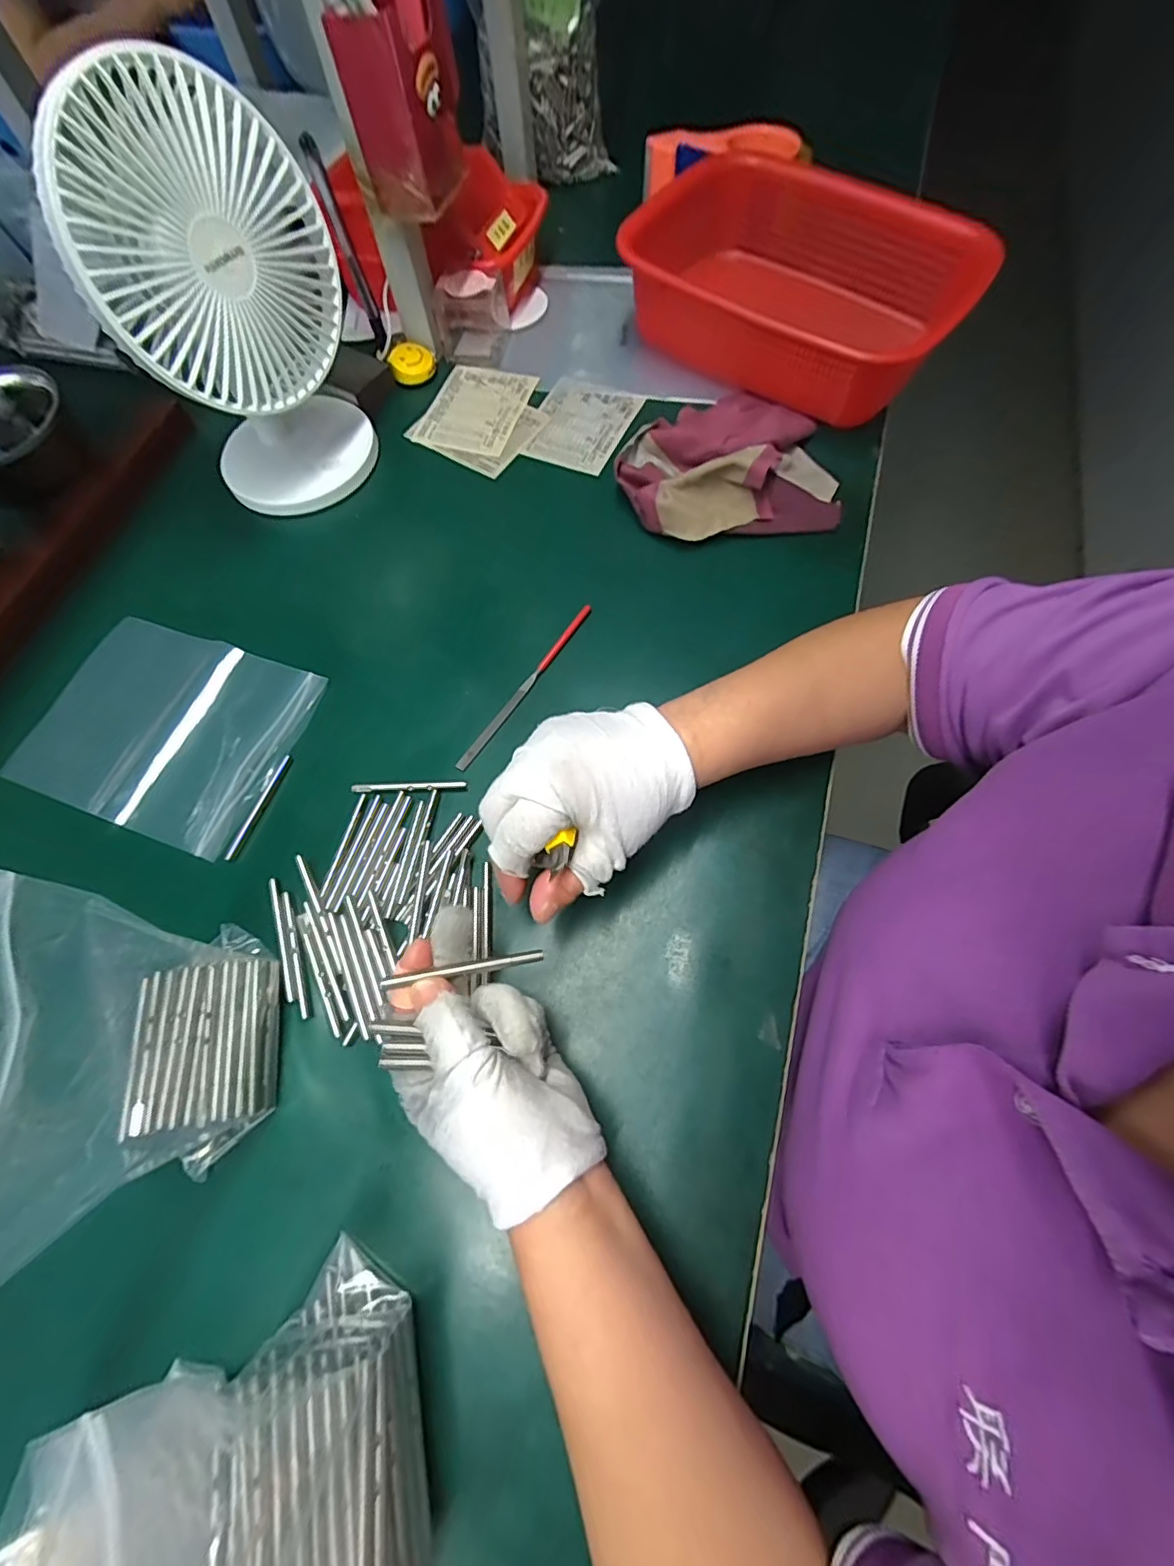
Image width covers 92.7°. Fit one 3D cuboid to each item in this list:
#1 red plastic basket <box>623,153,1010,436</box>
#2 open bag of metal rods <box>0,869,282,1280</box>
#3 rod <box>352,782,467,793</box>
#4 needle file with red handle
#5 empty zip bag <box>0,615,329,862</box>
[{"bbox_3d":[0.174,-0.429,0.493,0.284,0.087,0.205,33,72,14],"label":"red plastic basket"},{"bbox_3d":[-0.213,0.127,0.252,0.073,0.151,0.141,-1,67,1],"label":"open bag of metal rods"},{"bbox_3d":[-0.121,0.002,0.380,0.077,0.004,0.005,-2,67,1],"label":"rod"},{"bbox_3d":[-0.043,-0.072,0.408,0.008,0.008,0.157,32,72,14],"label":"needle file with red handle"},{"bbox_3d":[-0.307,-0.042,0.408,0.196,0.007,0.147,18,70,11],"label":"empty zip bag"}]

